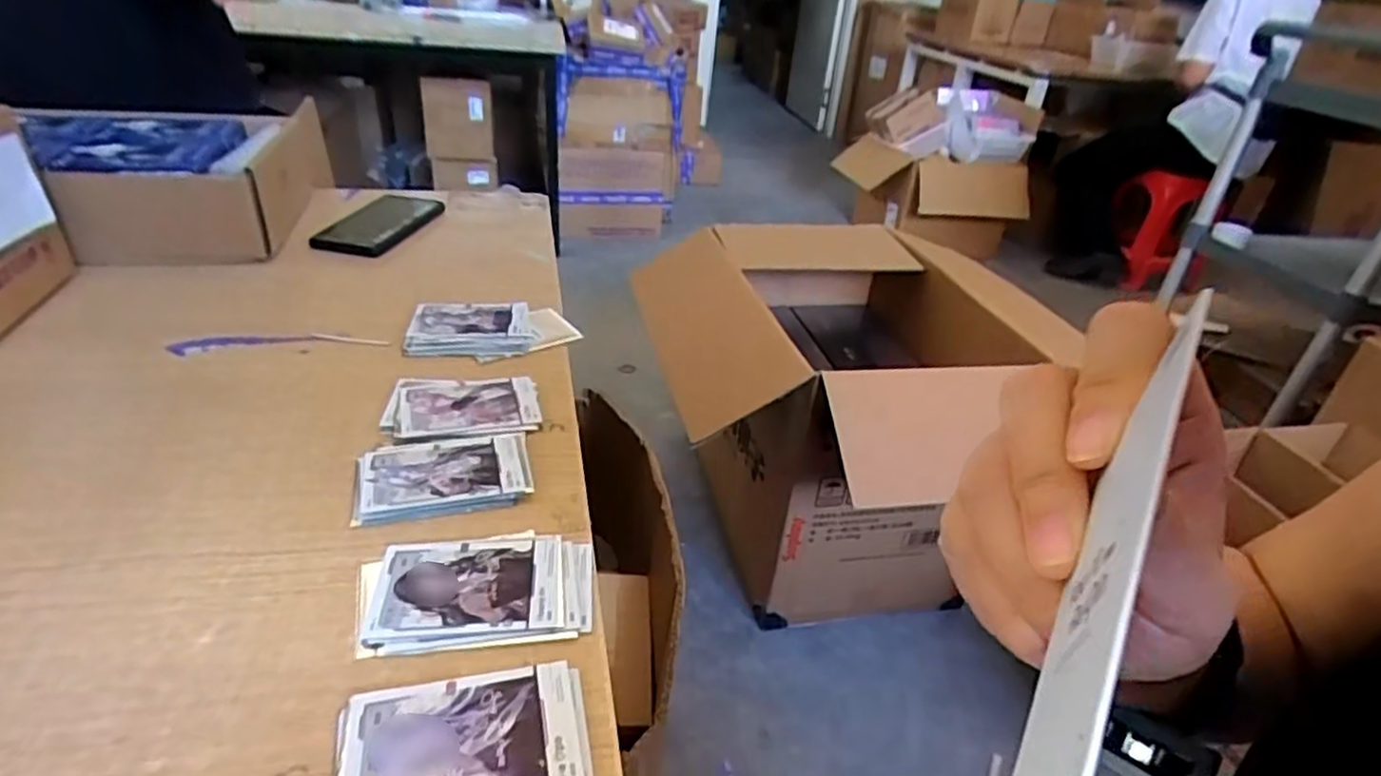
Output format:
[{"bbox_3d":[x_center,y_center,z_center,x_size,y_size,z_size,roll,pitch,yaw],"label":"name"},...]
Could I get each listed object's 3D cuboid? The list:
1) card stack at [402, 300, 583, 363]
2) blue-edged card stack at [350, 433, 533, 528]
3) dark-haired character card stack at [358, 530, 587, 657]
[{"bbox_3d":[-0.179,-0.054,0.648,0.145,0.013,0.086,0,32,-9],"label":"card stack"},{"bbox_3d":[-0.164,0.057,0.477,0.109,0.008,0.074,-6,33,-17],"label":"blue-edged card stack"},{"bbox_3d":[-0.118,0.111,0.401,0.123,0.005,0.079,-3,32,-13],"label":"dark-haired character card stack"}]

